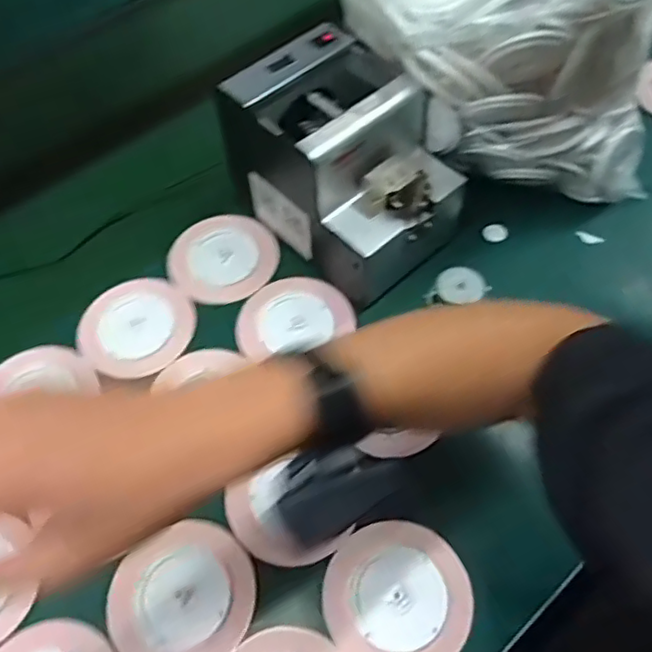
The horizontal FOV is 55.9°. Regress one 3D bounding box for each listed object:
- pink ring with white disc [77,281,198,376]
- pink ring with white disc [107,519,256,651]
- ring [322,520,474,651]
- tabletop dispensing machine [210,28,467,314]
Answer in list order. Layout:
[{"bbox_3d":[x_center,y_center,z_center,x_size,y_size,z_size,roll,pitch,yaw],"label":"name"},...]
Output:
[{"bbox_3d":[-0.169,0.000,0.547,0.100,0.012,0.098,-1,58,2],"label":"pink ring with white disc"},{"bbox_3d":[-0.100,0.191,0.431,0.099,0.013,0.093,-1,58,2],"label":"pink ring with white disc"},{"bbox_3d":[0.050,0.188,0.429,0.099,0.008,0.098,-1,58,2],"label":"ring"},{"bbox_3d":[0.017,-0.140,0.541,0.183,0.138,0.131,38,67,22],"label":"tabletop dispensing machine"}]

